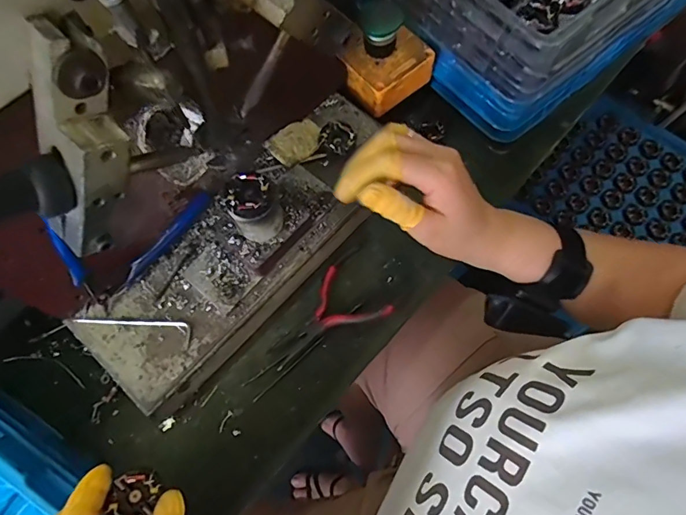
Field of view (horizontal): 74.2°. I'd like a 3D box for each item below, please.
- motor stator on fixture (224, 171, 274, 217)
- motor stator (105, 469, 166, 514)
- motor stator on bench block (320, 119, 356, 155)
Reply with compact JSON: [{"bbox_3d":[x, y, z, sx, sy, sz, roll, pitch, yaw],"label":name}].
[{"bbox_3d":[-0.062,-0.042,0.296,0.030,0.008,0.028,1,70,1],"label":"motor stator on fixture"},{"bbox_3d":[-0.120,0.139,0.263,0.025,0.010,0.029,20,72,7],"label":"motor stator"},{"bbox_3d":[-0.005,-0.103,0.388,0.027,0.014,0.036,-39,75,-12],"label":"motor stator on bench block"}]

